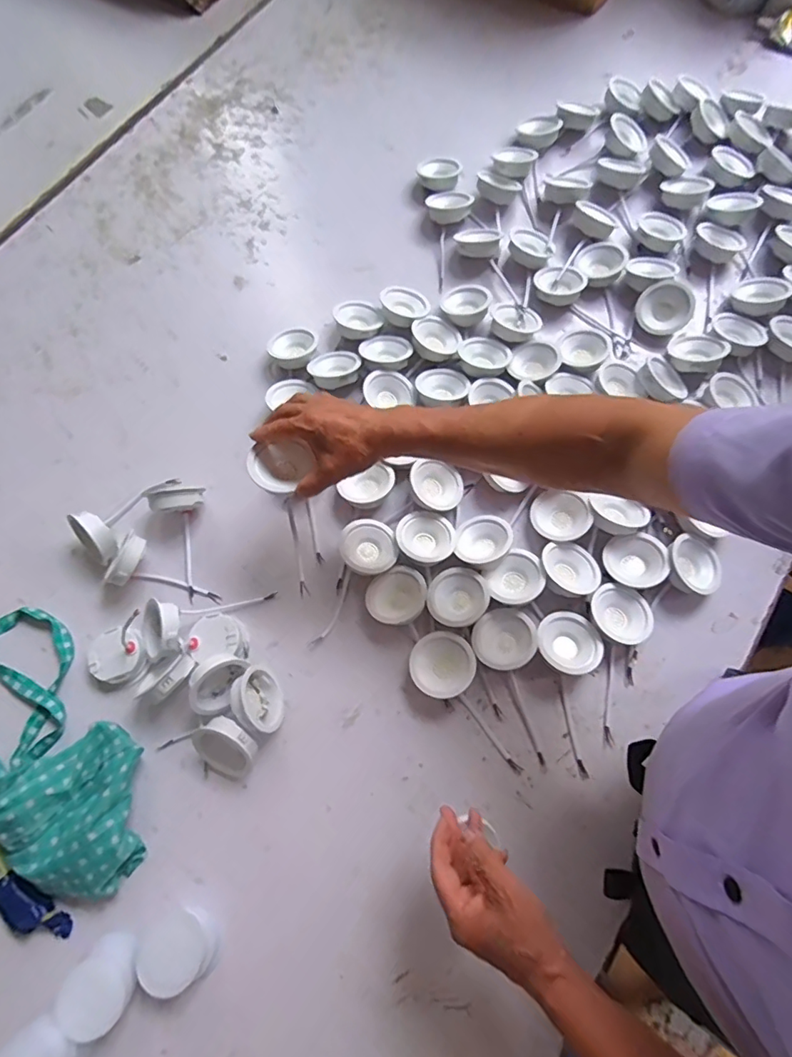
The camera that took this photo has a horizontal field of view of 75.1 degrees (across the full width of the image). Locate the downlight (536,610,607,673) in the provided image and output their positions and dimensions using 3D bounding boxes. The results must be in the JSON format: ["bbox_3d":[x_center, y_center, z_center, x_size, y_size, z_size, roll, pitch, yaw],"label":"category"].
[{"bbox_3d":[0.197,0.131,0.592,0.069,0.036,0.071,-1,72,2],"label":"downlight"}]

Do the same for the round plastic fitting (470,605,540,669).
[{"bbox_3d":[0.126,0.127,0.594,0.074,0.034,0.068,-1,72,2],"label":"round plastic fitting"}]

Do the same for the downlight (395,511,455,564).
[{"bbox_3d":[0.036,0.014,0.635,0.072,0.025,0.072,4,56,-6],"label":"downlight"}]

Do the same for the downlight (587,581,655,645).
[{"bbox_3d":[0.261,0.098,0.596,0.064,0.031,0.069,-1,72,2],"label":"downlight"}]

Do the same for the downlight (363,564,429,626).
[{"bbox_3d":[0.002,0.082,0.615,0.065,0.026,0.072,43,78,14],"label":"downlight"}]

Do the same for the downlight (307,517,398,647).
[{"bbox_3d":[-0.064,0.057,0.623,0.159,0.034,0.070,-44,75,-11],"label":"downlight"}]

